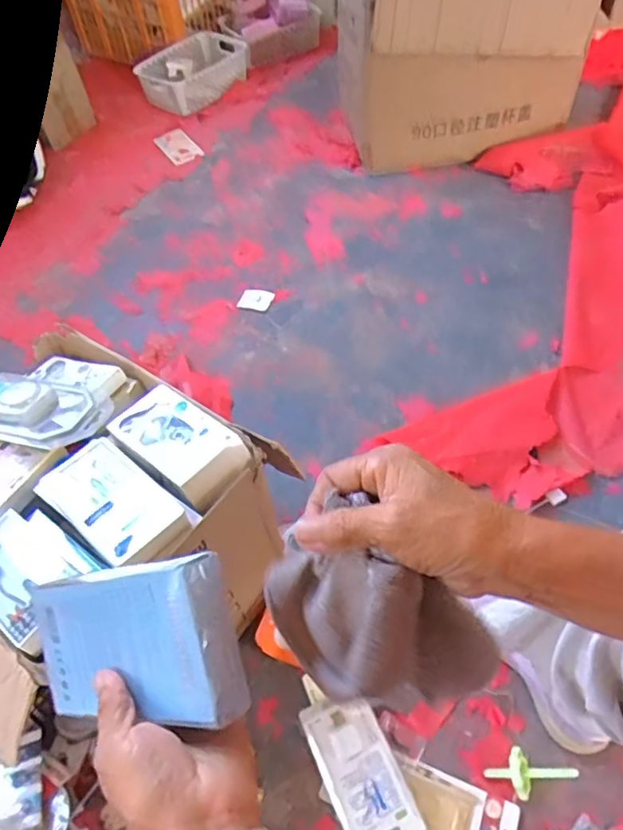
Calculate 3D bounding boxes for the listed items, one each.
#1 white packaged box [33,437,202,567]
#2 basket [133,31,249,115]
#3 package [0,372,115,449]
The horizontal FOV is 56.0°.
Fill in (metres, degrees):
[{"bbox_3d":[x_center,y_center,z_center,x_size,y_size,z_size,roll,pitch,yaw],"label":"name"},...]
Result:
[{"bbox_3d":[-0.200,0.084,0.587,0.158,0.039,0.085,31,62,25],"label":"white packaged box"},{"bbox_3d":[-0.343,-0.985,1.663,0.210,0.108,0.306,28,62,23],"label":"basket"},{"bbox_3d":[-0.314,-0.008,0.658,0.187,0.029,0.090,7,54,10],"label":"package"}]

